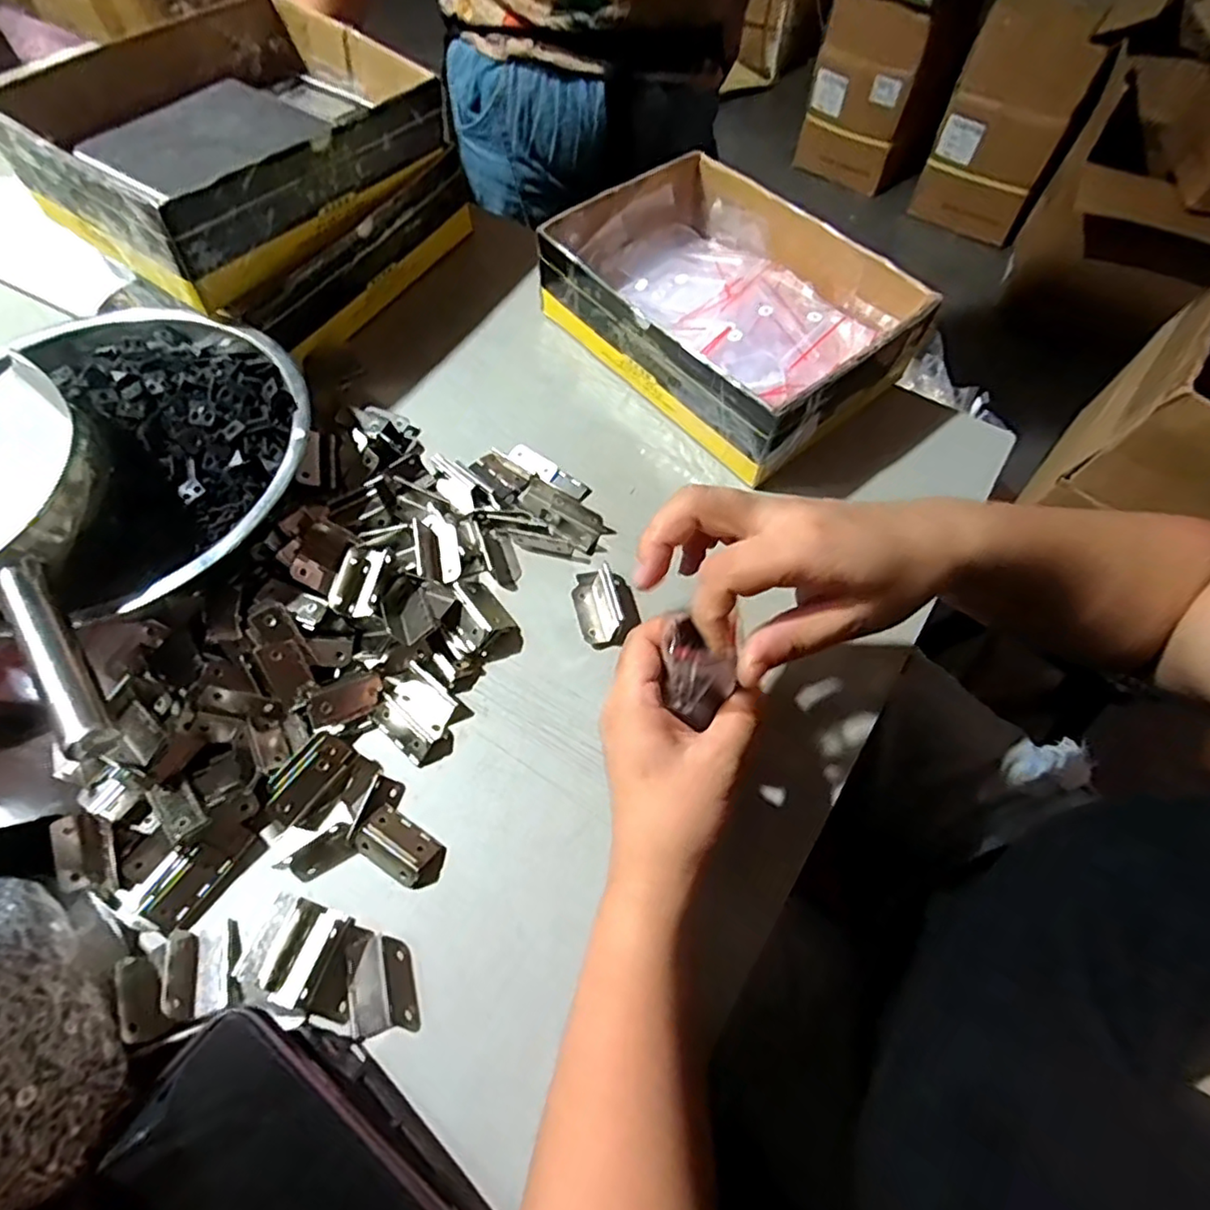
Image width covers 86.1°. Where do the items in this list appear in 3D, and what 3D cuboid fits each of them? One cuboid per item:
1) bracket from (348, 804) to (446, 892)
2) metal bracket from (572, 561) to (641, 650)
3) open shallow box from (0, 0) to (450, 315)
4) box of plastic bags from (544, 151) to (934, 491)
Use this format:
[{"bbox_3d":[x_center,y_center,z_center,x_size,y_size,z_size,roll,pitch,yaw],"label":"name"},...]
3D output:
[{"bbox_3d":[-0.109,0.130,0.346,0.047,0.009,0.027,30,64,14],"label":"bracket"},{"bbox_3d":[-0.001,-0.001,0.417,0.035,0.015,0.055,-15,62,-10],"label":"metal bracket"},{"bbox_3d":[-0.276,-0.349,0.483,0.200,0.069,0.254,27,64,13],"label":"open shallow box"},{"bbox_3d":[0.095,-0.232,0.510,0.178,0.083,0.252,-37,68,-20],"label":"box of plastic bags"}]

